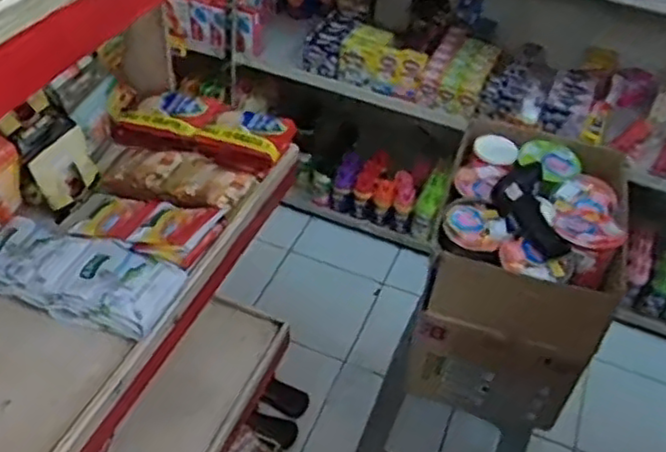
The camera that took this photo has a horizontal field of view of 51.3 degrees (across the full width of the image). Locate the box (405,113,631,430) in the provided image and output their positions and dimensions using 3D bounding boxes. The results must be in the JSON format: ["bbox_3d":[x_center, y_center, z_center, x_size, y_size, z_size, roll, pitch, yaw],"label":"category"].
[{"bbox_3d":[0.307,0.078,1.195,0.268,0.360,0.352,15,44,9],"label":"box"}]

